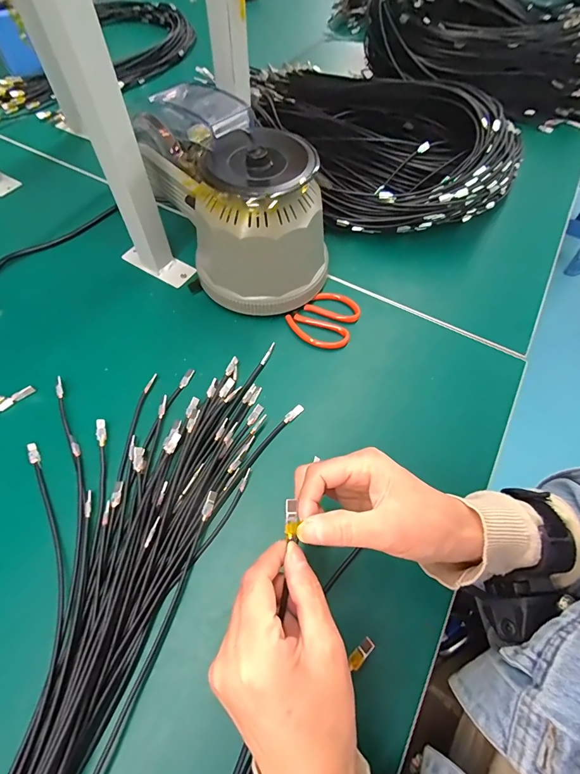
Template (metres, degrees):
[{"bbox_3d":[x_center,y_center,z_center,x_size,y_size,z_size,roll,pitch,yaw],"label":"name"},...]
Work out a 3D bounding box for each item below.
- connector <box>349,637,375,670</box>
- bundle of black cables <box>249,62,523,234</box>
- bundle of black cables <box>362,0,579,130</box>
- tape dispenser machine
[{"bbox_3d":[0.048,0.180,0.248,0.008,0.004,0.020,38,80,19],"label":"connector"},{"bbox_3d":[0.114,-0.407,0.557,0.271,0.079,0.445,-21,64,-13],"label":"bundle of black cables"},{"bbox_3d":[0.424,-0.651,0.696,0.544,0.129,0.282,15,62,6],"label":"bundle of black cables"},{"bbox_3d":[-0.049,-0.198,0.415,0.150,0.159,0.188,-25,65,-15],"label":"tape dispenser machine"}]

